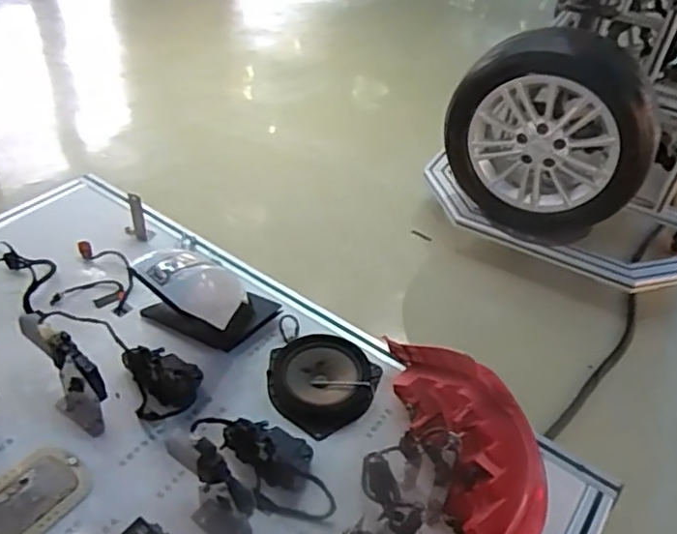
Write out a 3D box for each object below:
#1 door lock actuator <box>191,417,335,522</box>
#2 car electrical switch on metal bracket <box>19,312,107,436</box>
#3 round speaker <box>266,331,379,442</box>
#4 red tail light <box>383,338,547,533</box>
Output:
[{"bbox_3d":[-0.092,0.281,0.897,0.207,0.061,0.115,34,48,28],"label":"door lock actuator"},{"bbox_3d":[-0.415,0.159,0.948,0.163,0.151,0.050,23,39,18],"label":"car electrical switch on metal bracket"},{"bbox_3d":[-0.029,0.181,1.037,0.183,0.040,0.167,4,41,-3],"label":"round speaker"},{"bbox_3d":[0.149,0.242,0.819,0.149,0.201,0.516,1,26,-6],"label":"red tail light"}]

